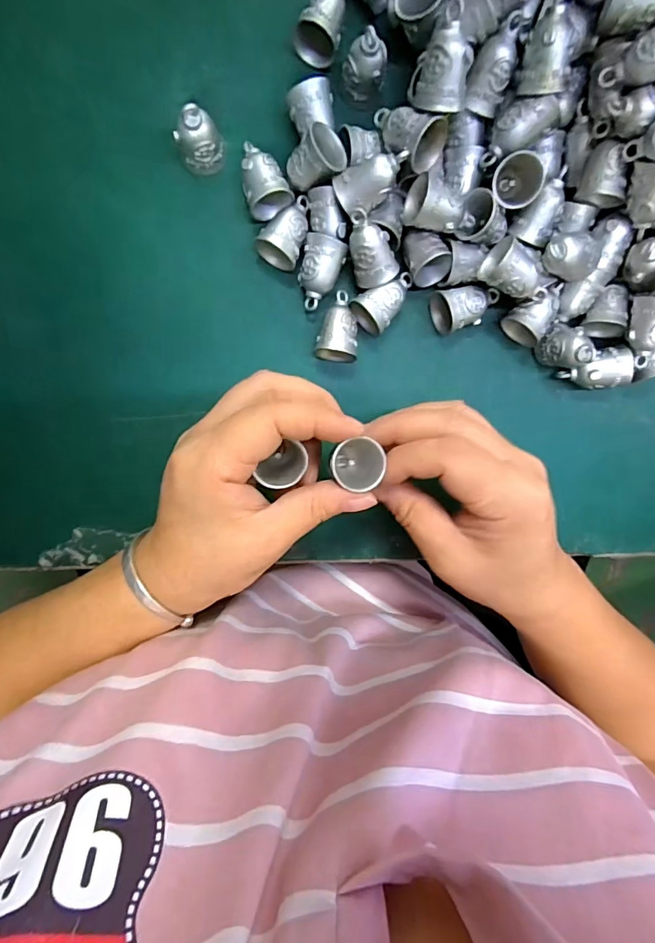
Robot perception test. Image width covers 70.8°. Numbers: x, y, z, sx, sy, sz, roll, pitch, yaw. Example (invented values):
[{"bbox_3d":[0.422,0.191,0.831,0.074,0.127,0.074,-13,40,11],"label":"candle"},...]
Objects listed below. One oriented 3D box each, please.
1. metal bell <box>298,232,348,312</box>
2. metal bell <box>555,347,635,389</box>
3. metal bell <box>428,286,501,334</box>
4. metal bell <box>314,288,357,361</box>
[{"bbox_3d":[-0.004,-0.110,0.258,0.022,0.021,0.037,12,96,-6],"label":"metal bell"},{"bbox_3d":[0.158,-0.060,0.274,0.033,0.024,0.023,-7,98,-4],"label":"metal bell"},{"bbox_3d":[0.081,-0.096,0.265,0.037,0.024,0.024,-21,98,-2],"label":"metal bell"},{"bbox_3d":[0.004,-0.082,0.263,0.023,0.021,0.038,-3,98,-4],"label":"metal bell"}]

